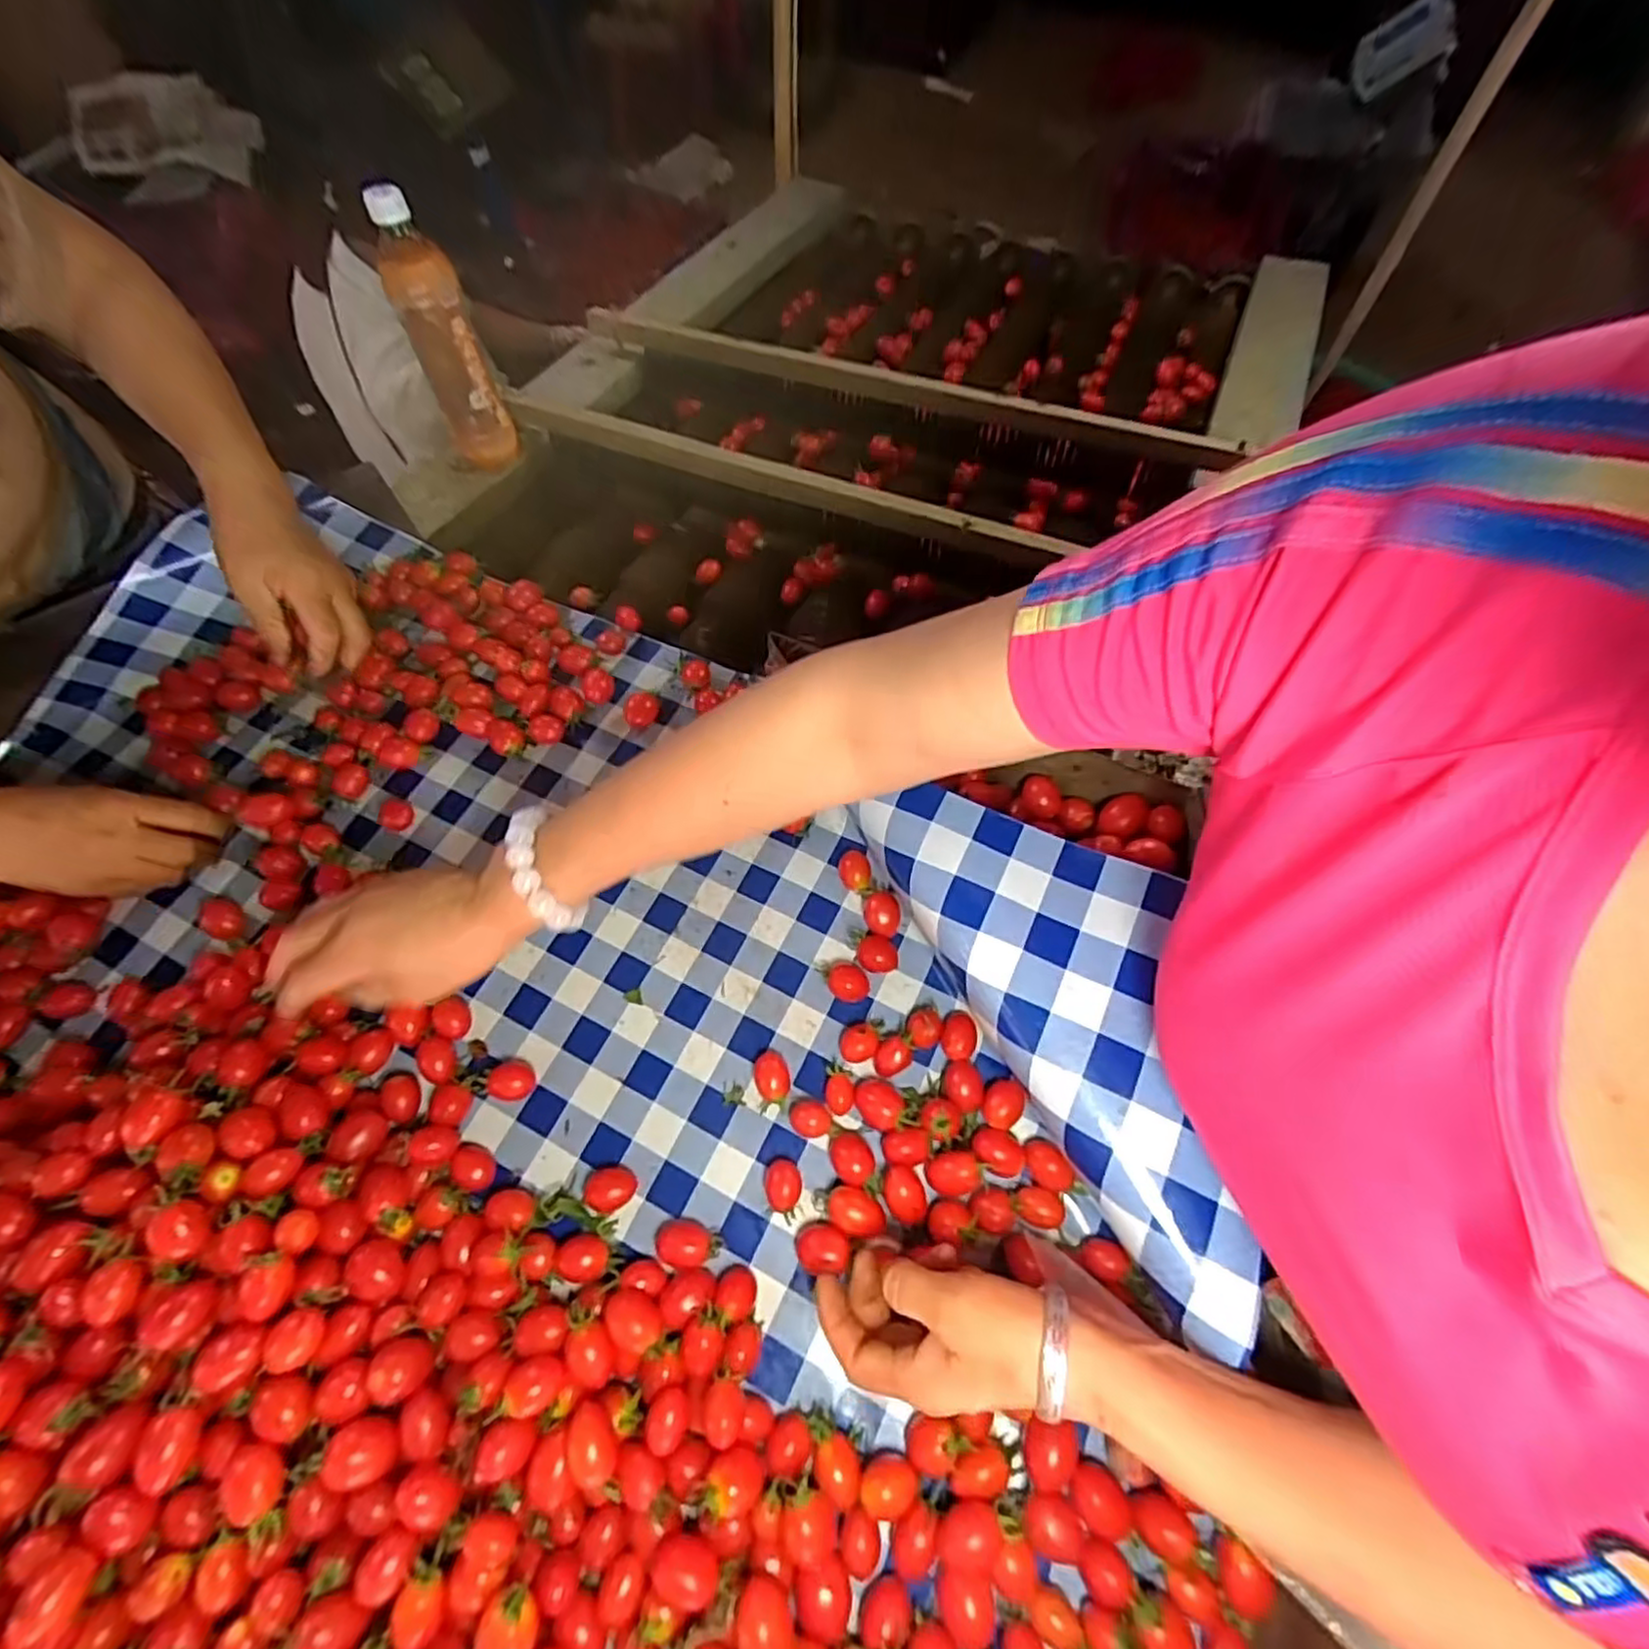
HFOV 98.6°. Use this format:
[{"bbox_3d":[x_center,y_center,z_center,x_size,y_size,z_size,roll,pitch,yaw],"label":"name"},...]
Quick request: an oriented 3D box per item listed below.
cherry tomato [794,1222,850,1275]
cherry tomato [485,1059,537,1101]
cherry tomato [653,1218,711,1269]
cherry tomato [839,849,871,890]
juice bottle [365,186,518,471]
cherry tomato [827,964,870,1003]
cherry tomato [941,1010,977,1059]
[{"bbox_3d":[-0.001,0.244,0.410,0.031,0.019,0.023,11,65,7],"label":"cherry tomato"},{"bbox_3d":[-0.199,0.164,0.455,0.031,0.018,0.025,8,65,6],"label":"cherry tomato"},{"bbox_3d":[-0.083,0.242,0.411,0.034,0.017,0.022,8,65,6],"label":"cherry tomato"},{"bbox_3d":[0.022,0.034,0.506,0.020,0.016,0.029,-16,65,-6],"label":"cherry tomato"},{"bbox_3d":[-0.361,-0.455,0.675,0.072,0.212,0.058,-22,66,-9],"label":"juice bottle"},{"bbox_3d":[0.016,0.106,0.472,0.026,0.017,0.024,-1,65,2],"label":"cherry tomato"},{"bbox_3d":[0.087,0.136,0.458,0.021,0.017,0.030,15,66,9],"label":"cherry tomato"}]

